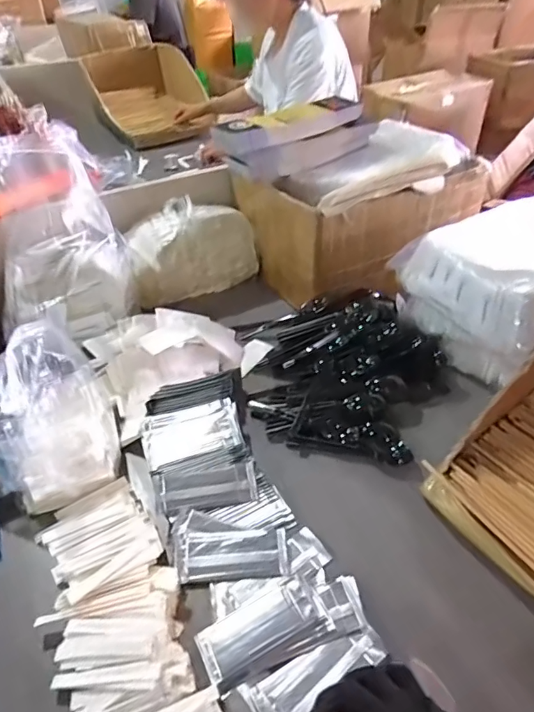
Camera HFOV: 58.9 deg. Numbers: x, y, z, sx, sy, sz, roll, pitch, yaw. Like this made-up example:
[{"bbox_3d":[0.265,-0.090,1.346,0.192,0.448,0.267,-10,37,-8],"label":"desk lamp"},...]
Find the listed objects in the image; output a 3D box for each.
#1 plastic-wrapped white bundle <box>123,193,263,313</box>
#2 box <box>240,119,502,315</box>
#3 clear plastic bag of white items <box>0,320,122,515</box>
[{"bbox_3d":[-0.150,-0.206,0.936,0.245,0.160,0.089,-21,45,-21],"label":"plastic-wrapped white bundle"},{"bbox_3d":[0.183,-0.292,0.950,0.404,0.238,0.290,-22,45,-22],"label":"box"},{"bbox_3d":[-0.286,0.067,0.587,0.163,0.177,0.192,-18,44,-18],"label":"clear plastic bag of white items"}]

